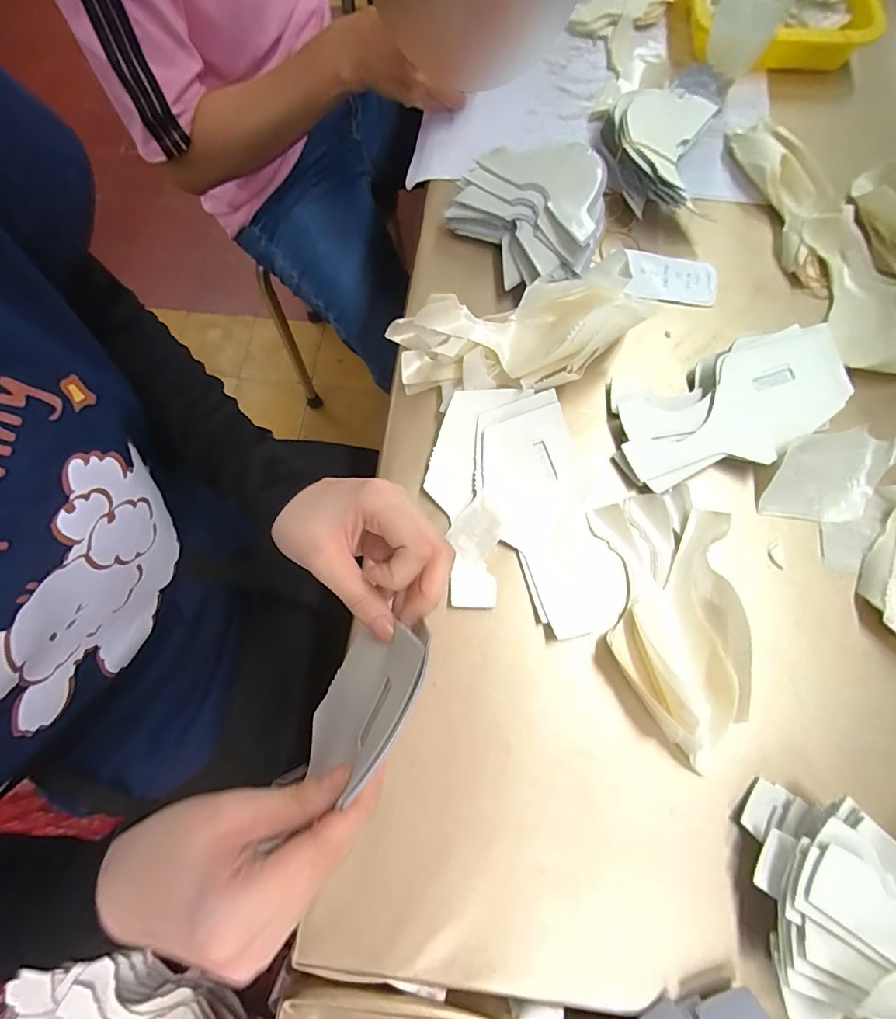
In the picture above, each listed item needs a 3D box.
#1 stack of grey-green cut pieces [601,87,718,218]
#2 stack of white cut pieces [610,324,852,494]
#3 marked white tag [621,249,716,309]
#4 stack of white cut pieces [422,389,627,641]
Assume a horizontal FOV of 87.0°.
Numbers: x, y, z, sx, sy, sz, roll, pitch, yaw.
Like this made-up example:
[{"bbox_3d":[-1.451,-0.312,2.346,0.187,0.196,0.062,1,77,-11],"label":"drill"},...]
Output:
[{"bbox_3d":[0.193,-0.348,0.451,0.095,0.036,0.112,17,74,7],"label":"stack of grey-green cut pieces"},{"bbox_3d":[0.236,-0.086,0.394,0.198,0.028,0.096,-19,73,-4],"label":"stack of white cut pieces"},{"bbox_3d":[0.211,-0.219,0.447,0.080,0.014,0.054,10,73,5],"label":"marked white tag"},{"bbox_3d":[0.055,0.000,0.375,0.126,0.022,0.200,-13,73,-2],"label":"stack of white cut pieces"}]

